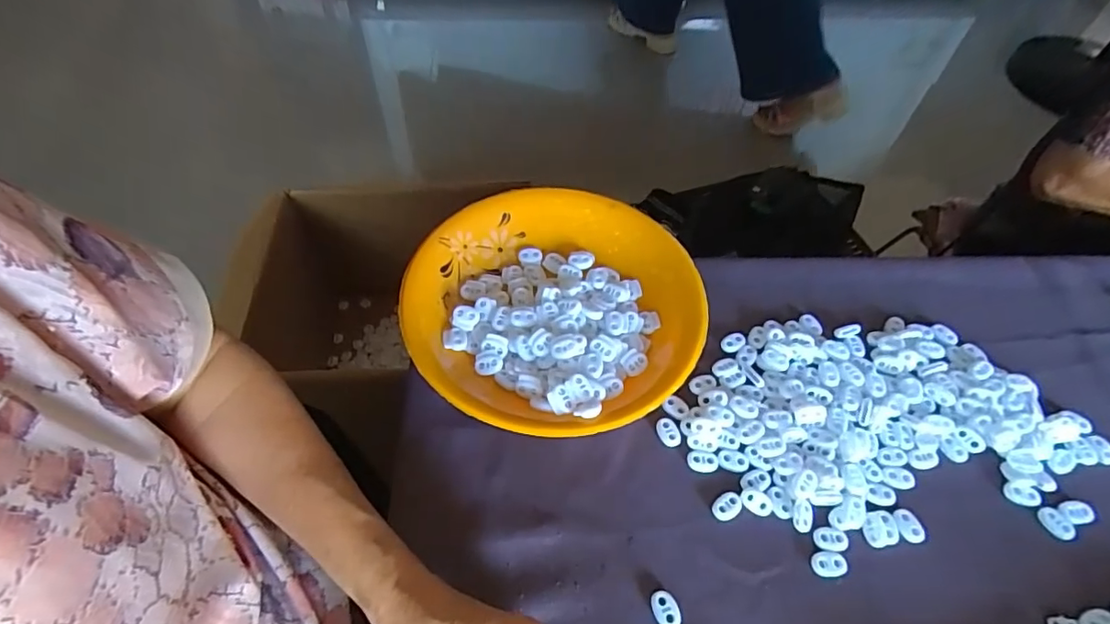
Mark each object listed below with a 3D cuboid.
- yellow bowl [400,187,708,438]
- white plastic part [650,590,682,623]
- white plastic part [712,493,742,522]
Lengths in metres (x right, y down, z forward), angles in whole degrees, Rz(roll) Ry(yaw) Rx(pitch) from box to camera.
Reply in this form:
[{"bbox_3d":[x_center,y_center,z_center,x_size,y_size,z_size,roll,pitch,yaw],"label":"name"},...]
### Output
[{"bbox_3d":[0.000,-0.007,0.453,0.227,0.045,0.237,1,54,-2],"label":"yellow bowl"},{"bbox_3d":[0.071,0.189,0.344,0.016,0.004,0.023,-14,56,-13],"label":"white plastic part"},{"bbox_3d":[0.121,0.137,0.381,0.022,0.004,0.016,-22,58,-18],"label":"white plastic part"}]

